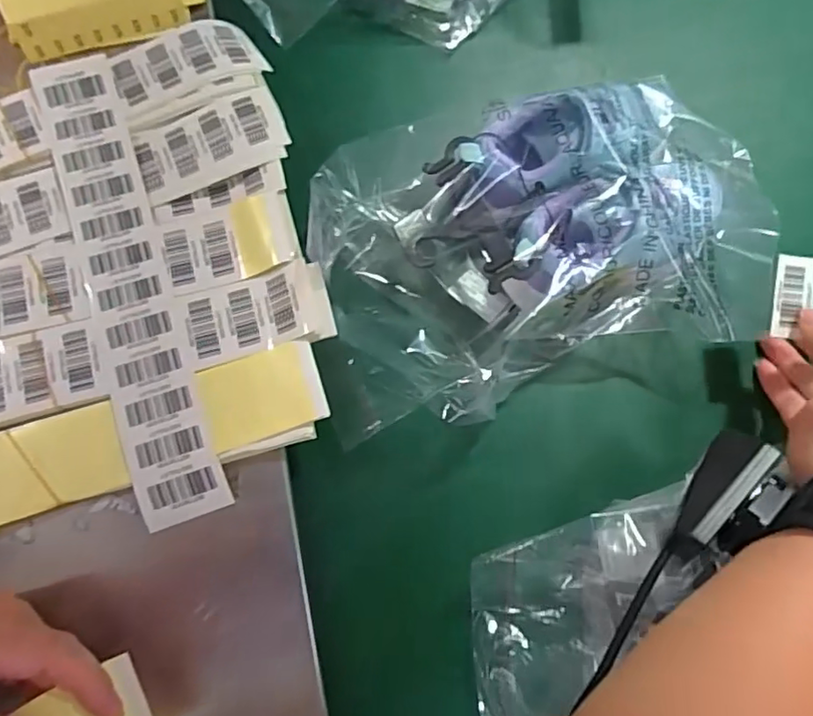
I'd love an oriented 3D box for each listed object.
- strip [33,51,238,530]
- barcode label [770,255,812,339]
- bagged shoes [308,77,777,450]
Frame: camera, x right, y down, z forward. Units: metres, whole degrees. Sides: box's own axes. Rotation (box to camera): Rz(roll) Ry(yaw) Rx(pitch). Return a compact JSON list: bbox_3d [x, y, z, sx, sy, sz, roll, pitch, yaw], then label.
[{"bbox_3d":[-0.179,-0.053,0.372,0.050,0.010,0.312,-18,78,-9],"label":"strip"},{"bbox_3d":[0.239,-0.038,0.361,0.027,0.006,0.048,3,95,-6],"label":"barcode label"},{"bbox_3d":[0.087,-0.074,0.391,0.299,0.076,0.182,-14,76,-5],"label":"bagged shoes"}]

